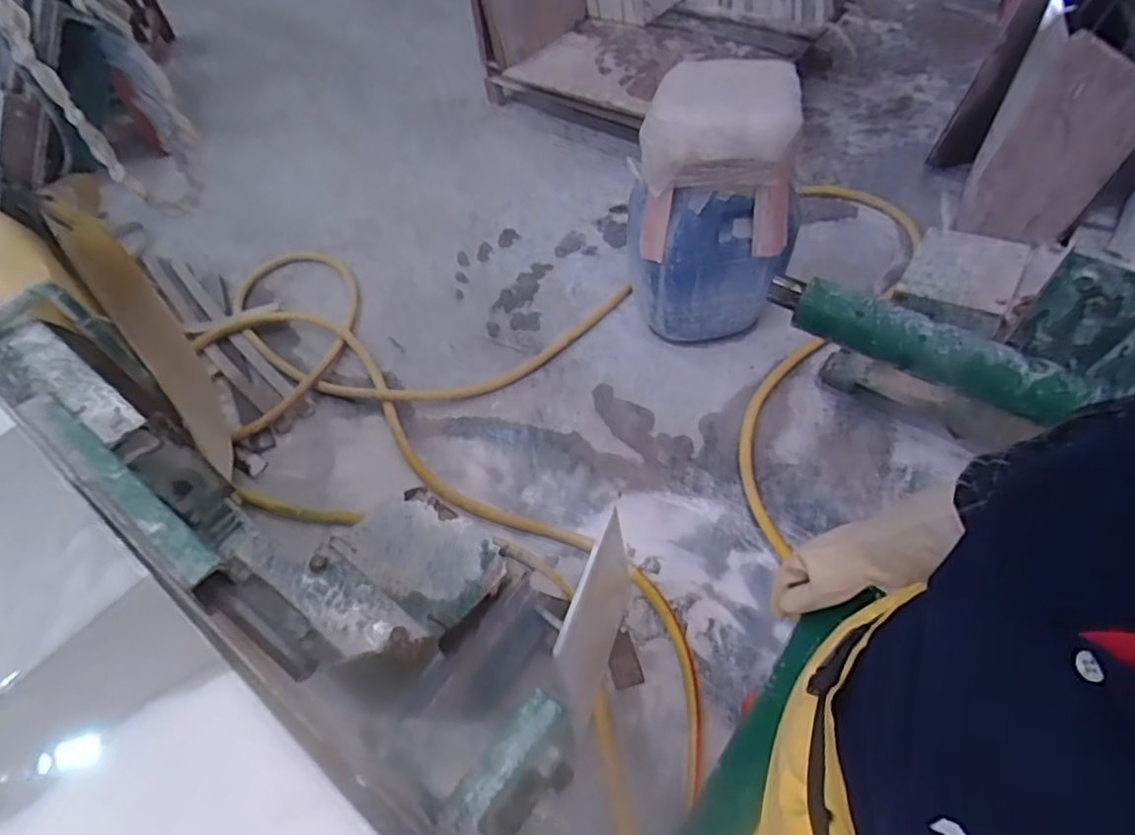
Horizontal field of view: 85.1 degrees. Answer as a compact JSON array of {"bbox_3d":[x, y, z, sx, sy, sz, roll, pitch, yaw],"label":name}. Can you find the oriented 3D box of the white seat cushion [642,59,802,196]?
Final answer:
[{"bbox_3d":[0.345,-0.683,1.435,0.345,0.182,0.271,-1,53,3],"label":"white seat cushion"}]

